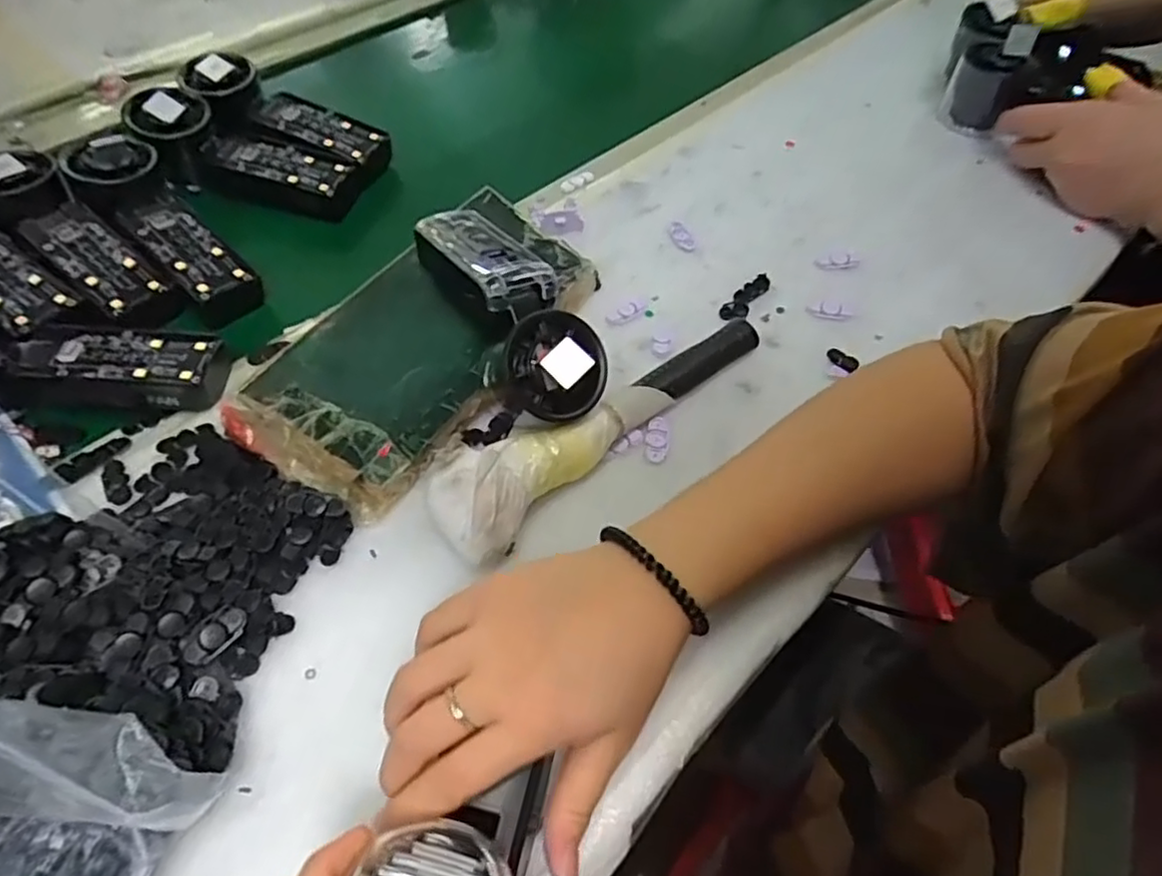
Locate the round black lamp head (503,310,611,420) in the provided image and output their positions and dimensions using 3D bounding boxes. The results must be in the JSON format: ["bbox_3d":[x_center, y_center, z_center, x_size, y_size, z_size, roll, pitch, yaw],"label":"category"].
[{"bbox_3d":[-0.014,-0.038,0.357,0.055,0.032,0.055,3,87,3],"label":"round black lamp head"}]

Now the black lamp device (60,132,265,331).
[{"bbox_3d":[-0.277,-0.142,0.447,0.047,0.033,0.153,-39,82,-24],"label":"black lamp device"}]

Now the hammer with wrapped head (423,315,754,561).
[{"bbox_3d":[0.015,-0.015,0.378,0.049,0.037,0.224,40,64,23],"label":"hammer with wrapped head"}]

